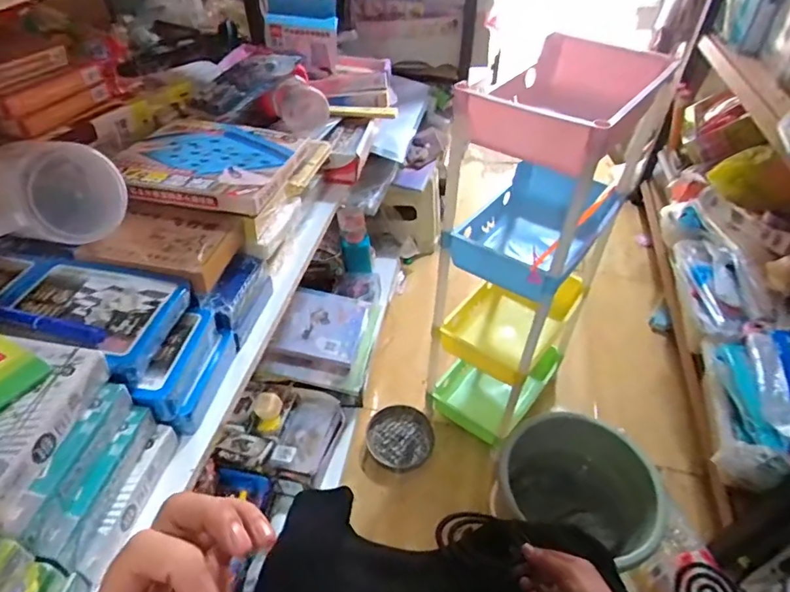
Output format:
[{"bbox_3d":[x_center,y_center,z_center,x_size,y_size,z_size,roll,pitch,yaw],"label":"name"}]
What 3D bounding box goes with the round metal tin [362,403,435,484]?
[{"bbox_3d":[-0.002,0.313,1.065,0.162,0.040,0.146,-17,47,-17],"label":"round metal tin"}]

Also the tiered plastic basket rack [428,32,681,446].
[{"bbox_3d":[0.225,-0.018,0.884,0.199,0.764,0.273,29,51,27],"label":"tiered plastic basket rack"}]

